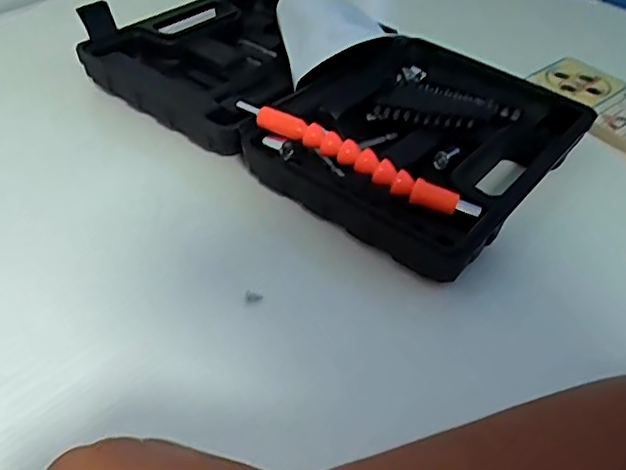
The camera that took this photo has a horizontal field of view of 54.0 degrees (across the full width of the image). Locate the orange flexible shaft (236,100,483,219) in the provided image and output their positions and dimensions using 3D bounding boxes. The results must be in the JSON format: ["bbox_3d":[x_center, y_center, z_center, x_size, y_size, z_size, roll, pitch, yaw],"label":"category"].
[{"bbox_3d":[0.023,-0.046,0.382,0.164,0.023,0.018,23,45,17],"label":"orange flexible shaft"}]

